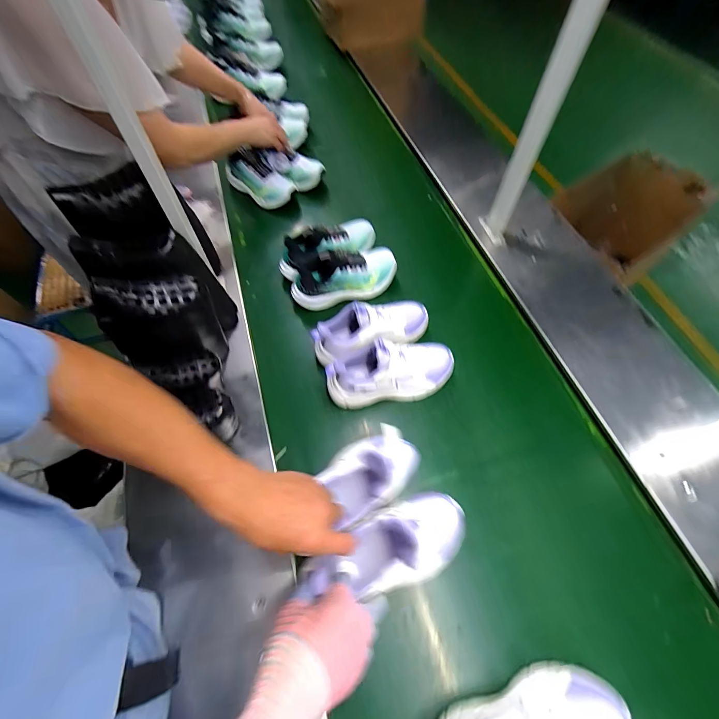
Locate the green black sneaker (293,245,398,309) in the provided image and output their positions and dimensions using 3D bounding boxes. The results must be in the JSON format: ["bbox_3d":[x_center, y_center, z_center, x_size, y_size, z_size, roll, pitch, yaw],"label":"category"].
[{"bbox_3d":[-0.034,-0.188,0.749,0.224,0.110,0.096,-25,65,-13],"label":"green black sneaker"}]

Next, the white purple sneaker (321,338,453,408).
[{"bbox_3d":[0.059,0.014,0.623,0.237,0.116,0.088,-8,62,-4],"label":"white purple sneaker"}]

